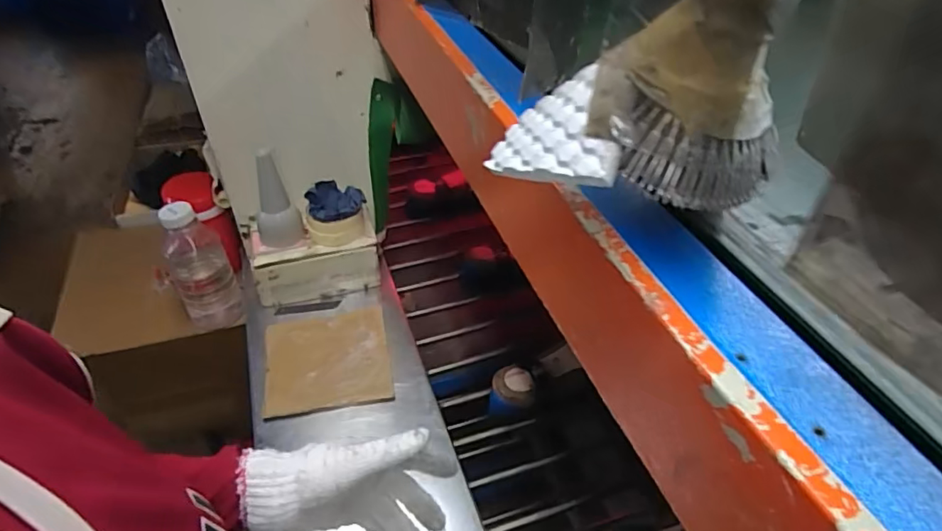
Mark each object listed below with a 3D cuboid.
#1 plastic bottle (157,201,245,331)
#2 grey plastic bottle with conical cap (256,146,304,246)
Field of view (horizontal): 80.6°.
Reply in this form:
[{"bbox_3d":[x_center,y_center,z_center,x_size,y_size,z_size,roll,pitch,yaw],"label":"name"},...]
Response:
[{"bbox_3d":[-0.446,0.011,0.922,0.087,0.257,0.073,-14,42,-17],"label":"plastic bottle"},{"bbox_3d":[-0.298,-0.100,0.835,0.065,0.144,0.053,-16,43,-19],"label":"grey plastic bottle with conical cap"}]

